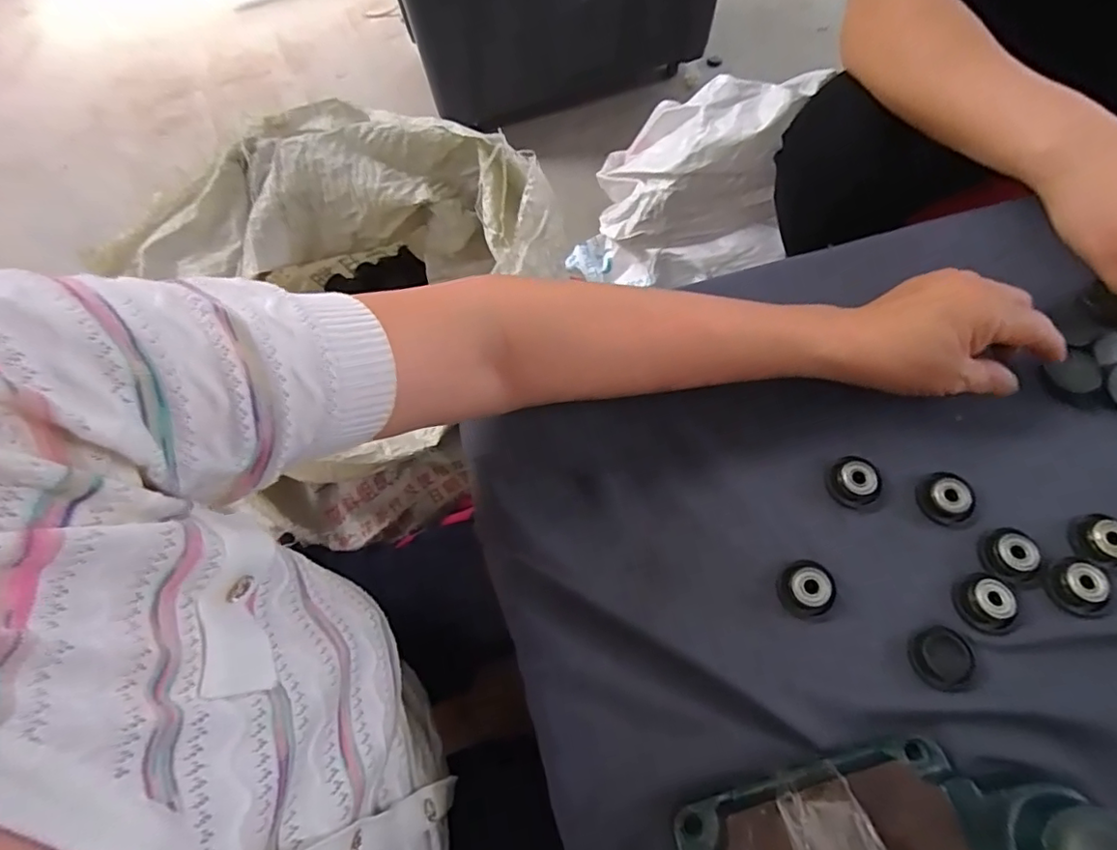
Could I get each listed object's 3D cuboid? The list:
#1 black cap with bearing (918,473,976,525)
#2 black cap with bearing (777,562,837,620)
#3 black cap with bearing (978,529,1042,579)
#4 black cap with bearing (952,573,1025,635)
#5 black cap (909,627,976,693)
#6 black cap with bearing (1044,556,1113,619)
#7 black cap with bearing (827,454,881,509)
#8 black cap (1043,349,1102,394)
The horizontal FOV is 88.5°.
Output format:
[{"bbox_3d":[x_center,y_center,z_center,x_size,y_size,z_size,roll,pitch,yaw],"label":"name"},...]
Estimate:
[{"bbox_3d":[0.237,0.045,0.349,0.029,0.009,0.029,-1,68,3],"label":"black cap with bearing"},{"bbox_3d":[0.146,0.097,0.337,0.028,0.014,0.031,-12,68,-2],"label":"black cap with bearing"},{"bbox_3d":[0.263,0.074,0.334,0.028,0.011,0.027,-1,68,3],"label":"black cap with bearing"},{"bbox_3d":[0.244,0.101,0.322,0.034,0.010,0.029,39,75,16],"label":"black cap with bearing"},{"bbox_3d":[0.214,0.130,0.318,0.032,0.004,0.032,-1,68,3],"label":"black cap"},{"bbox_3d":[0.295,0.091,0.324,0.031,0.010,0.031,-1,68,3],"label":"black cap with bearing"},{"bbox_3d":[0.182,0.035,0.354,0.028,0.013,0.030,-1,68,3],"label":"black cap with bearing"},{"bbox_3d":[0.332,-0.033,0.369,0.028,0.009,0.026,-1,68,3],"label":"black cap"}]

